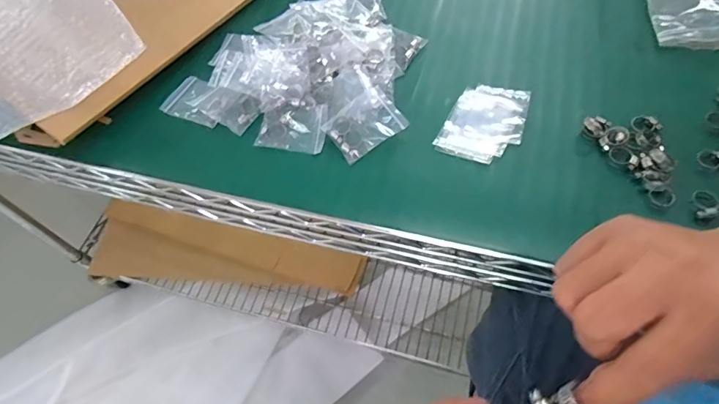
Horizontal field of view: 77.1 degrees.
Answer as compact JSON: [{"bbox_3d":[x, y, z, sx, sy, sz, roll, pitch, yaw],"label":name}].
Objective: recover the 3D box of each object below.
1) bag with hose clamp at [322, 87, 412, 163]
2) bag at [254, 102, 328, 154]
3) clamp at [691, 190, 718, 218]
[{"bbox_3d":[0.006,-0.085,0.494,0.076,0.021,0.063,-33,62,-15],"label":"bag with hose clamp"},{"bbox_3d":[-0.074,-0.085,0.506,0.074,0.009,0.064,8,60,9],"label":"bag"},{"bbox_3d":[0.322,0.002,0.419,0.022,0.005,0.030,1,59,5],"label":"clamp"}]

